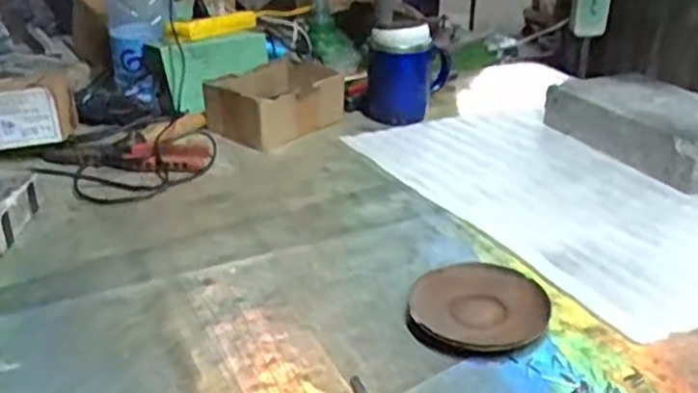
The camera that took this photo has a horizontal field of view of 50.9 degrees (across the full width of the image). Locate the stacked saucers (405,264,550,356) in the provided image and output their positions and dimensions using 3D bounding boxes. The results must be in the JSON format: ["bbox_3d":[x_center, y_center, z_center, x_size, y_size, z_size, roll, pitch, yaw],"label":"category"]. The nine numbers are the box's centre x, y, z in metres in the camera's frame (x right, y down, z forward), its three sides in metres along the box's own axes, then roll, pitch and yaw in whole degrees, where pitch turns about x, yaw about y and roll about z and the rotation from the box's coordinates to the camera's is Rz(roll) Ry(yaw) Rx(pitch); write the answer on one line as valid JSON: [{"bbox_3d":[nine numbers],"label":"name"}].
[{"bbox_3d":[0.108,0.091,0.612,0.109,0.016,0.109,0,28,0],"label":"stacked saucers"}]

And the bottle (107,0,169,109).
[{"bbox_3d":[-0.304,-0.259,1.062,0.090,0.227,0.085,-6,28,-12],"label":"bottle"}]

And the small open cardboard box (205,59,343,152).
[{"bbox_3d":[-0.107,-0.133,1.003,0.135,0.070,0.159,17,32,29],"label":"small open cardboard box"}]

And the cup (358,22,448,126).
[{"bbox_3d":[0.078,-0.176,1.022,0.119,0.122,0.104,3,28,5],"label":"cup"}]

